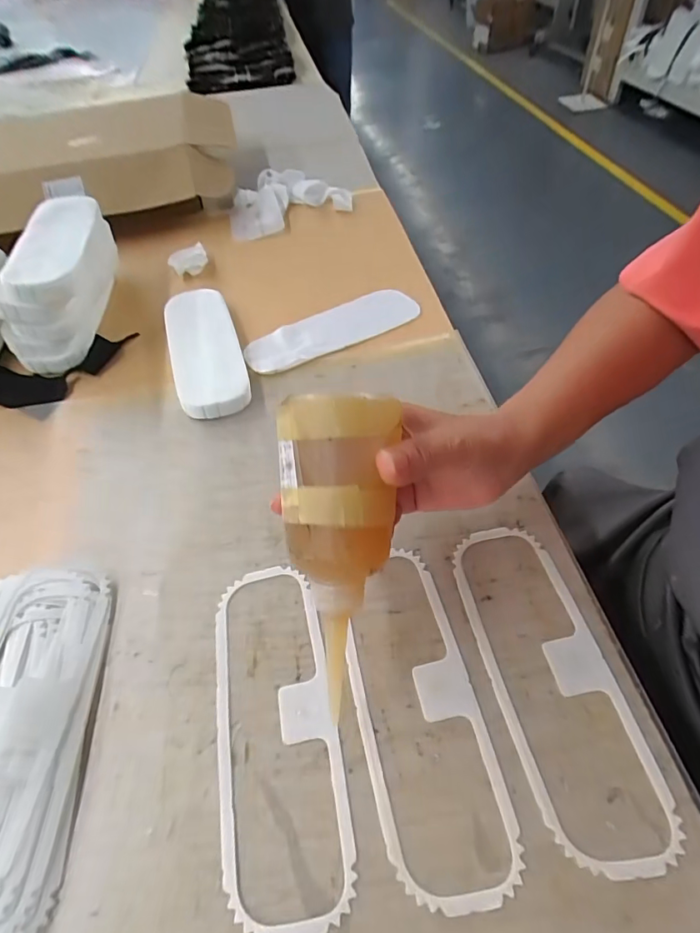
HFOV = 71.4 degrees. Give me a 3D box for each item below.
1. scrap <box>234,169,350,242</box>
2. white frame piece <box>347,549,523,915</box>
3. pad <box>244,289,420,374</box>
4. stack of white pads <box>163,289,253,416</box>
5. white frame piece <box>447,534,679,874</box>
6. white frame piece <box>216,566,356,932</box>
[{"bbox_3d":[-0.100,-0.383,0.702,0.174,0.038,0.122,-25,53,-15],"label":"scrap"},{"bbox_3d":[0.039,0.138,0.289,0.070,0.004,0.188,-13,52,-5],"label":"white frame piece"},{"bbox_3d":[-0.017,-0.145,0.513,0.189,0.008,0.063,-25,54,-14],"label":"pad"},{"bbox_3d":[-0.146,-0.119,0.493,0.067,0.033,0.173,-16,52,-7],"label":"stack of white pads"},{"bbox_3d":[0.119,0.121,0.292,0.068,0.004,0.195,-12,52,-4],"label":"white frame piece"},{"bbox_3d":[-0.044,0.148,0.288,0.070,0.005,0.191,-10,52,-3],"label":"white frame piece"}]

